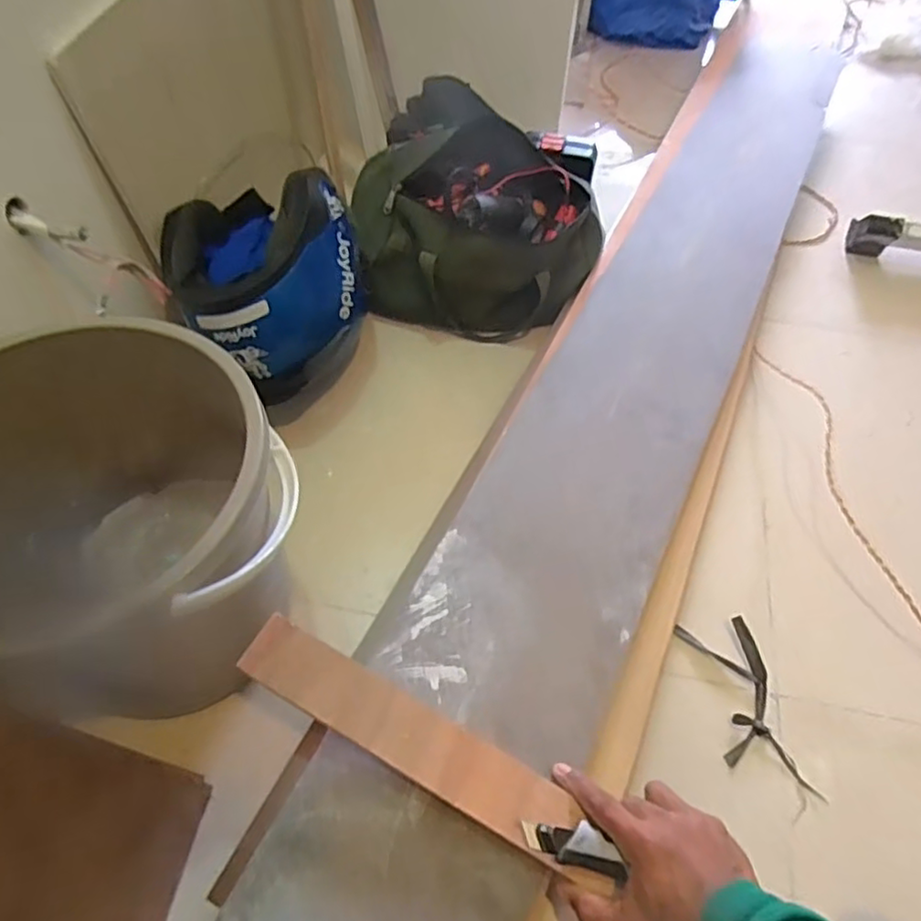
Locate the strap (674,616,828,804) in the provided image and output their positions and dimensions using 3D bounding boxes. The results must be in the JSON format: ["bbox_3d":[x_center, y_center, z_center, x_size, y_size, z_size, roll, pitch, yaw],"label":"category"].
[{"bbox_3d":[0.301,0.256,0.673,0.076,0.020,0.189,-9,56,-7],"label":"strap"}]

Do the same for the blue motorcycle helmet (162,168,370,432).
[{"bbox_3d":[-0.245,-0.225,0.848,0.241,0.248,0.262,-34,62,-22],"label":"blue motorcycle helmet"}]

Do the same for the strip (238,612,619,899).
[{"bbox_3d":[-0.038,0.235,0.542,0.317,0.011,0.055,29,66,8],"label":"strip"}]

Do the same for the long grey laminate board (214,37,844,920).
[{"bbox_3d":[0.272,-0.185,0.891,0.237,0.044,1.708,23,58,14],"label":"long grey laminate board"}]

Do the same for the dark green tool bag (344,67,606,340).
[{"bbox_3d":[0.007,-0.399,1.001,0.344,0.198,0.407,-10,56,-8],"label":"dark green tool bag"}]

